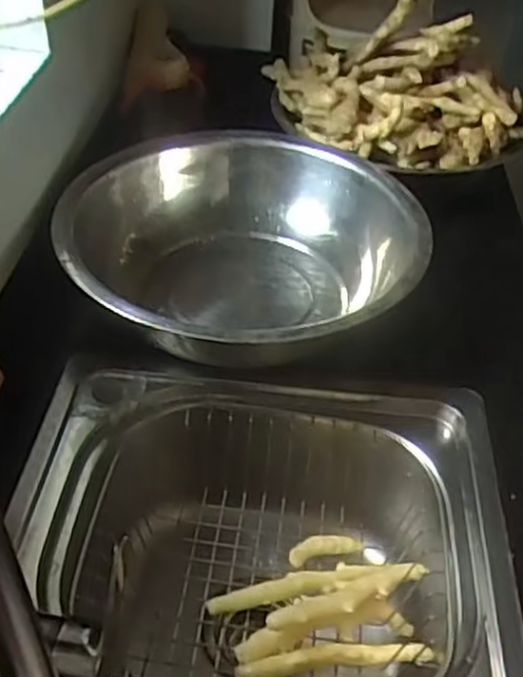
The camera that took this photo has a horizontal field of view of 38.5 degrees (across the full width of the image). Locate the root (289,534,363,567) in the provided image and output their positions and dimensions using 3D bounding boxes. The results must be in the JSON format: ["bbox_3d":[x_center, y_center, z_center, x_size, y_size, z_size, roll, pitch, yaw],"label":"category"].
[{"bbox_3d":[0.060,0.199,0.715,0.067,0.016,0.020,-7,43,-13],"label":"root"}]

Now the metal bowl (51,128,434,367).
[{"bbox_3d":[-0.022,-0.096,0.812,0.362,0.117,0.390,2,42,-2],"label":"metal bowl"}]

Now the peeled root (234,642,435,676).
[{"bbox_3d":[0.061,0.267,0.627,0.163,0.014,0.021,-2,42,-7],"label":"peeled root"}]

